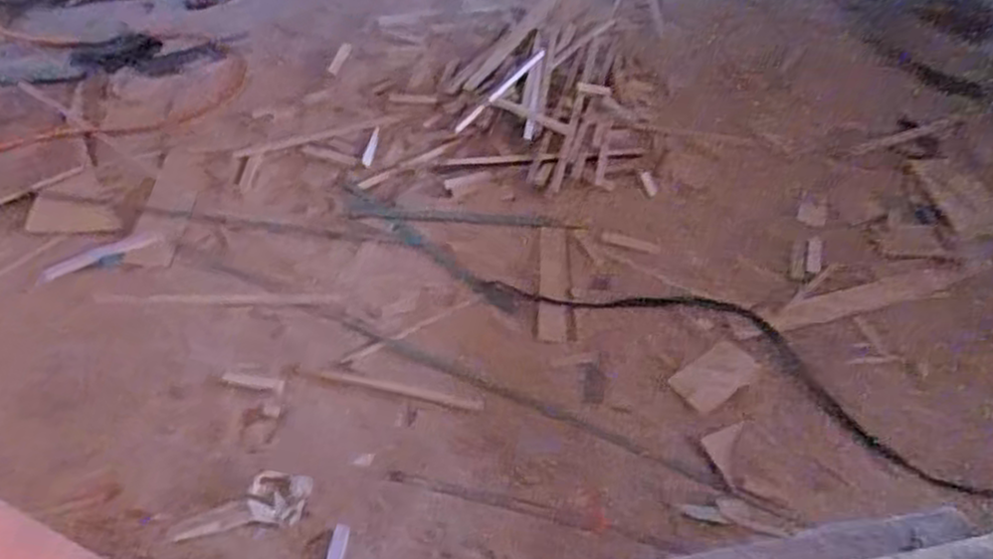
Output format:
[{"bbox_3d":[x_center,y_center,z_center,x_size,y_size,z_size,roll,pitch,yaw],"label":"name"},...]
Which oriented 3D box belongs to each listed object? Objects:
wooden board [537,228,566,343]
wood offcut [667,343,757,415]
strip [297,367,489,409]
[{"bbox_3d":[0.120,0.009,1.719,0.058,0.012,0.291,0,58,4],"label":"wooden board"},{"bbox_3d":[0.439,0.192,1.599,0.183,0.017,0.093,-30,56,-26],"label":"wood offcut"},{"bbox_3d":[-0.219,0.216,1.594,0.388,0.005,0.023,10,48,7],"label":"strip"}]

